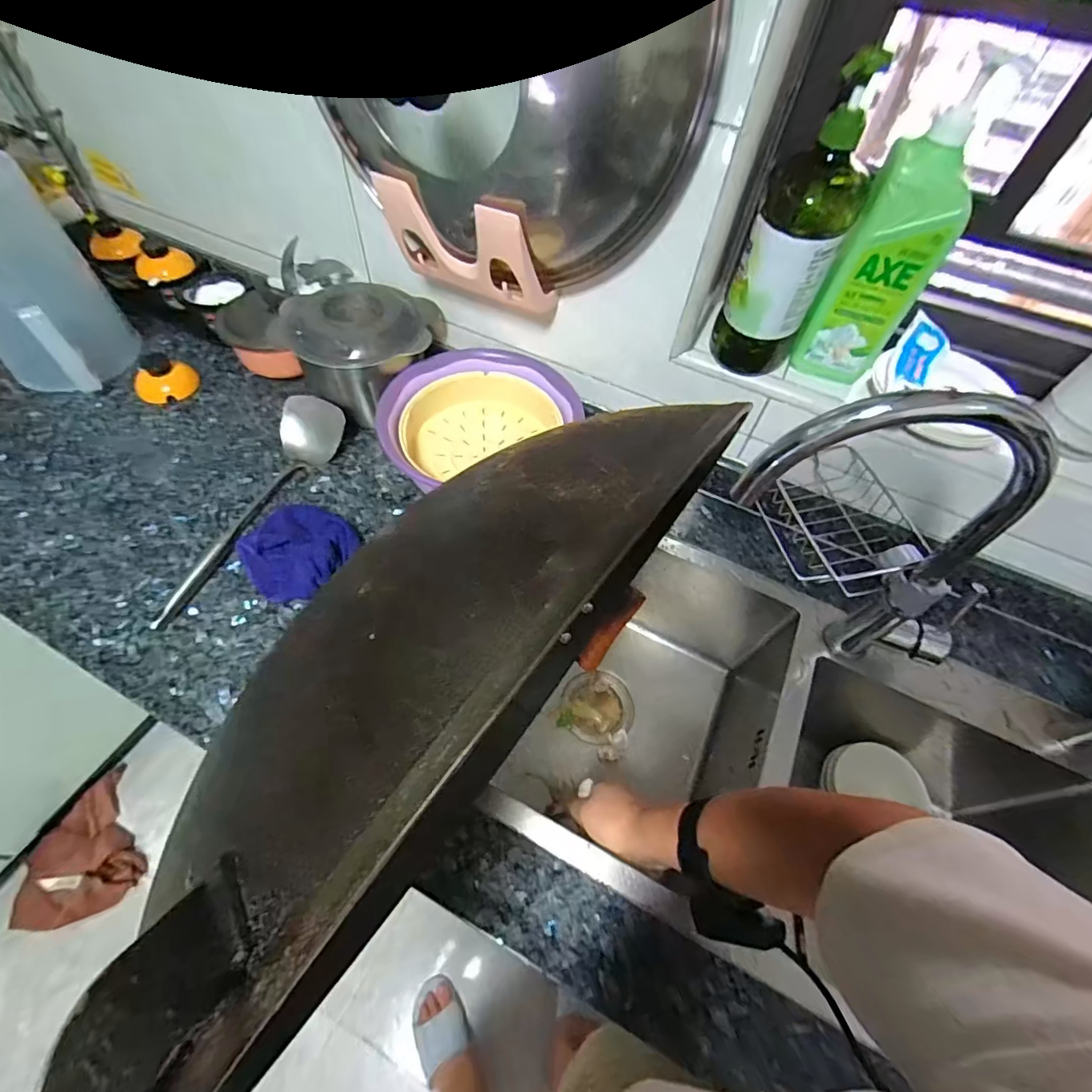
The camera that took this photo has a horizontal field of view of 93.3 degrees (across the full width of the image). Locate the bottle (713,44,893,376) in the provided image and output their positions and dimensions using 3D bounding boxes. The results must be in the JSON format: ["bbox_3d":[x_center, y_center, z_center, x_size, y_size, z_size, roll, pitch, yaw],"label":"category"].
[{"bbox_3d":[0.250,-0.302,0.524,0.088,0.276,0.074,16,58,6],"label":"bottle"}]

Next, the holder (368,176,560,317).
[{"bbox_3d":[-0.088,-0.347,0.594,0.192,0.126,0.066,25,60,11],"label":"holder"}]

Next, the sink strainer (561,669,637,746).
[{"bbox_3d":[0.083,0.243,0.788,0.101,0.019,0.106,2,58,-3],"label":"sink strainer"}]

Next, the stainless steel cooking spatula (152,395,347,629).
[{"bbox_3d":[-0.383,-0.056,0.667,0.091,0.055,0.346,19,59,8],"label":"stainless steel cooking spatula"}]

